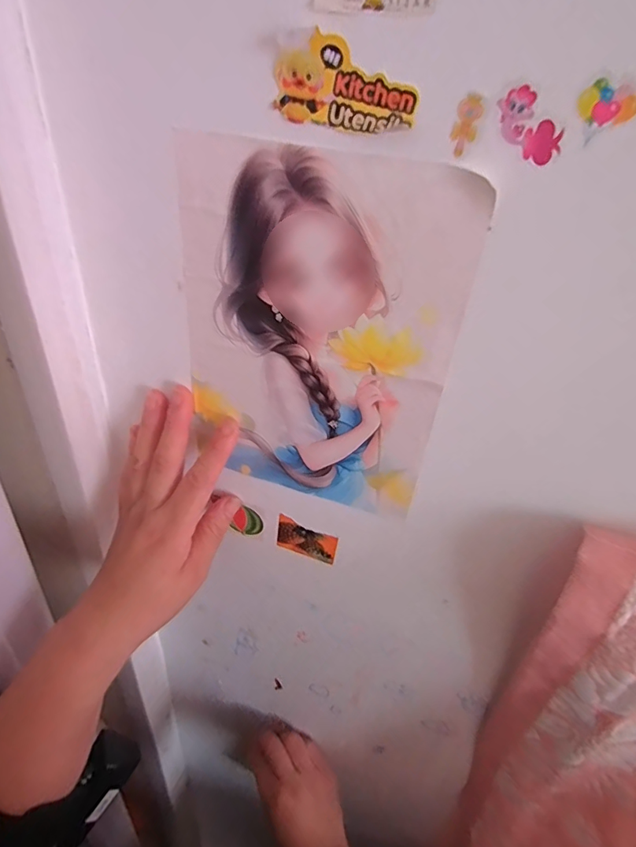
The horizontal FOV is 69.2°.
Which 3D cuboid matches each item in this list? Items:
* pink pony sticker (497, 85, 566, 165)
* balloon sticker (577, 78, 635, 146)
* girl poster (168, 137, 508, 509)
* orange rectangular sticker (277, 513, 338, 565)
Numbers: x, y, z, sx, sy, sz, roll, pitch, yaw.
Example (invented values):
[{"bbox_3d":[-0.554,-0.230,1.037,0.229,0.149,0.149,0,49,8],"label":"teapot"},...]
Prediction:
[{"bbox_3d":[0.077,-0.109,0.170,0.027,0.014,0.004,46,37,-11],"label":"pink pony sticker"},{"bbox_3d":[0.099,-0.110,0.159,0.016,0.016,0.004,-20,23,35],"label":"balloon sticker"},{"bbox_3d":[-0.004,-0.037,0.250,0.145,0.187,0.006,14,37,12],"label":"girl poster"},{"bbox_3d":[-0.008,0.084,0.332,0.043,0.031,0.004,15,37,13],"label":"orange rectangular sticker"}]

